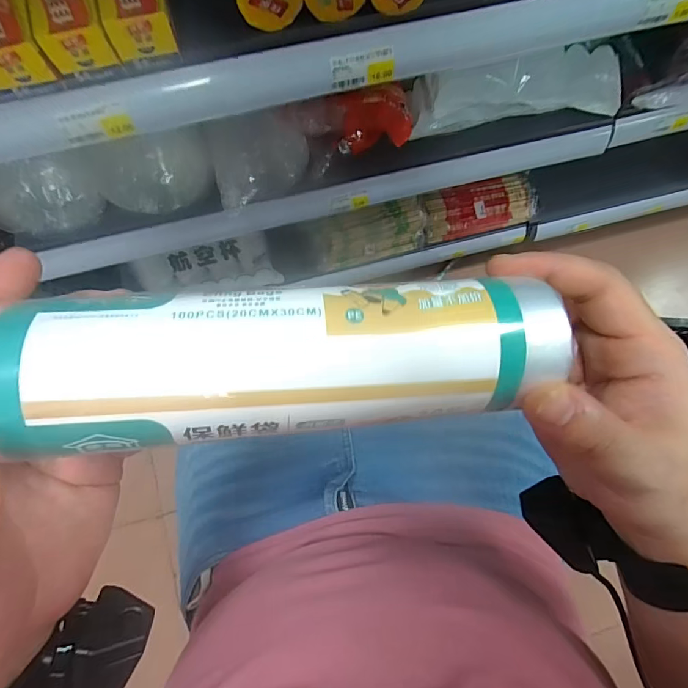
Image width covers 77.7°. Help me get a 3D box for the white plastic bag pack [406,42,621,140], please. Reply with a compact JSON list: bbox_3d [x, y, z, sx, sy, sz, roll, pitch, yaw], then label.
[{"bbox_3d":[0.223,-0.324,0.546,0.268,0.097,0.059,-6,80,-2],"label":"white plastic bag pack"}]

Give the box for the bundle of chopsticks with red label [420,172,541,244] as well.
[{"bbox_3d":[0.291,-0.296,0.926,0.247,0.048,0.100,-15,80,-4],"label":"bundle of chopsticks with red label"}]

